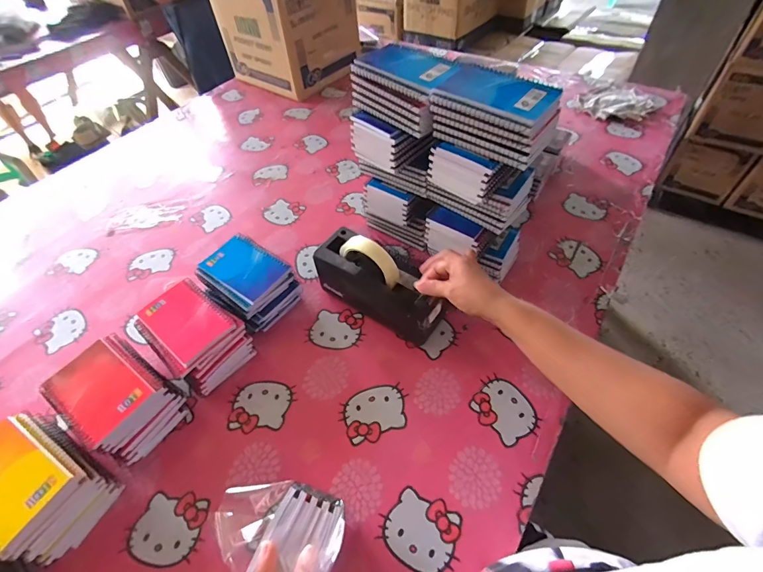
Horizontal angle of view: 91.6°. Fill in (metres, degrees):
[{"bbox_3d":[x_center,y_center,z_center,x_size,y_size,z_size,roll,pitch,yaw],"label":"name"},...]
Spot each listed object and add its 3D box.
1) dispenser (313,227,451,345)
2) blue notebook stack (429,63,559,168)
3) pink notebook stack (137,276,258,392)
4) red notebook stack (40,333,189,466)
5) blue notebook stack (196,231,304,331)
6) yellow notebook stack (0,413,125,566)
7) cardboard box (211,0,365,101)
[{"bbox_3d":[-0.005,-0.009,0.555,0.199,0.118,0.071,28,60,23],"label":"dispenser"},{"bbox_3d":[0.139,-0.220,0.467,0.154,0.060,0.095,28,59,24],"label":"blue notebook stack"},{"bbox_3d":[-0.275,0.076,0.547,0.145,0.078,0.110,30,60,24],"label":"pink notebook stack"},{"bbox_3d":[-0.343,0.144,0.490,0.132,0.089,0.109,28,60,23],"label":"red notebook stack"},{"bbox_3d":[-0.212,-0.003,0.603,0.137,0.081,0.109,30,60,24],"label":"blue notebook stack"},{"bbox_3d":[-0.399,0.229,0.432,0.137,0.084,0.098,26,59,22],"label":"yellow notebook stack"},{"bbox_3d":[-0.259,-0.764,1.069,0.298,0.282,0.293,33,62,26],"label":"cardboard box"}]

